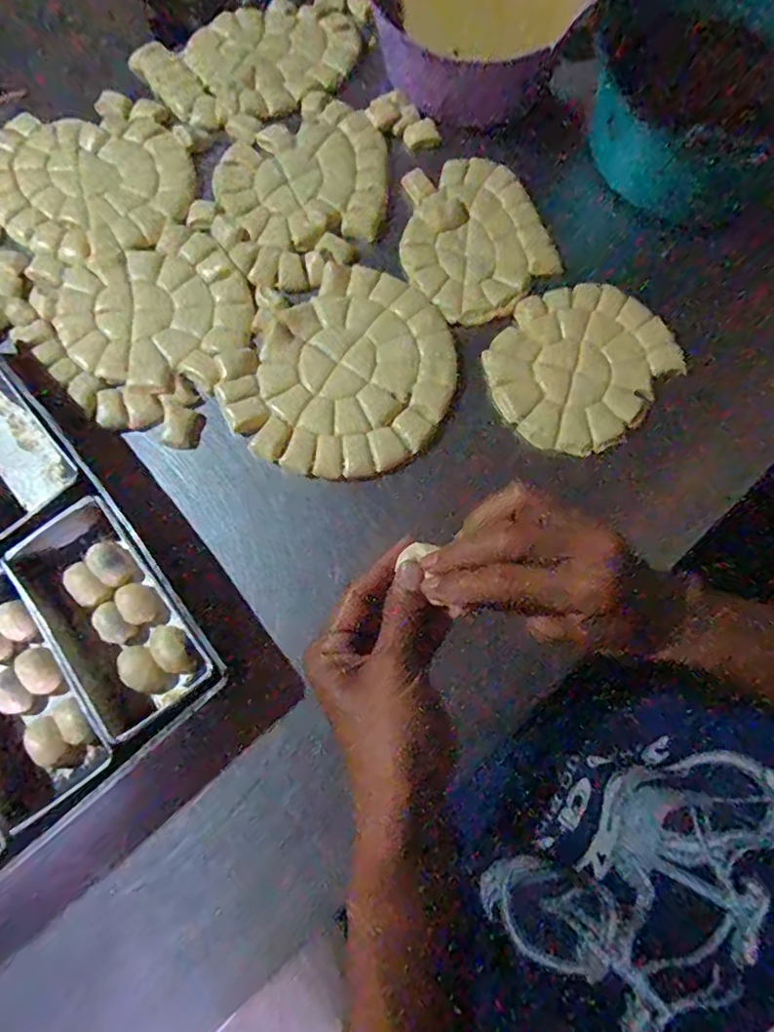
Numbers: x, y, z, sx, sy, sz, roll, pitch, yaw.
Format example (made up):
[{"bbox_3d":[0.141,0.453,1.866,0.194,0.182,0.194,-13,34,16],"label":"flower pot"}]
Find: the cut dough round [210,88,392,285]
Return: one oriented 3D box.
[{"bbox_3d":[-0.106,-0.404,0.677,0.235,0.011,0.210,-27,78,-9],"label":"cut dough round"}]

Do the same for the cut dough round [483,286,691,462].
[{"bbox_3d":[0.210,-0.168,0.607,0.173,0.017,0.204,39,77,8],"label":"cut dough round"}]

